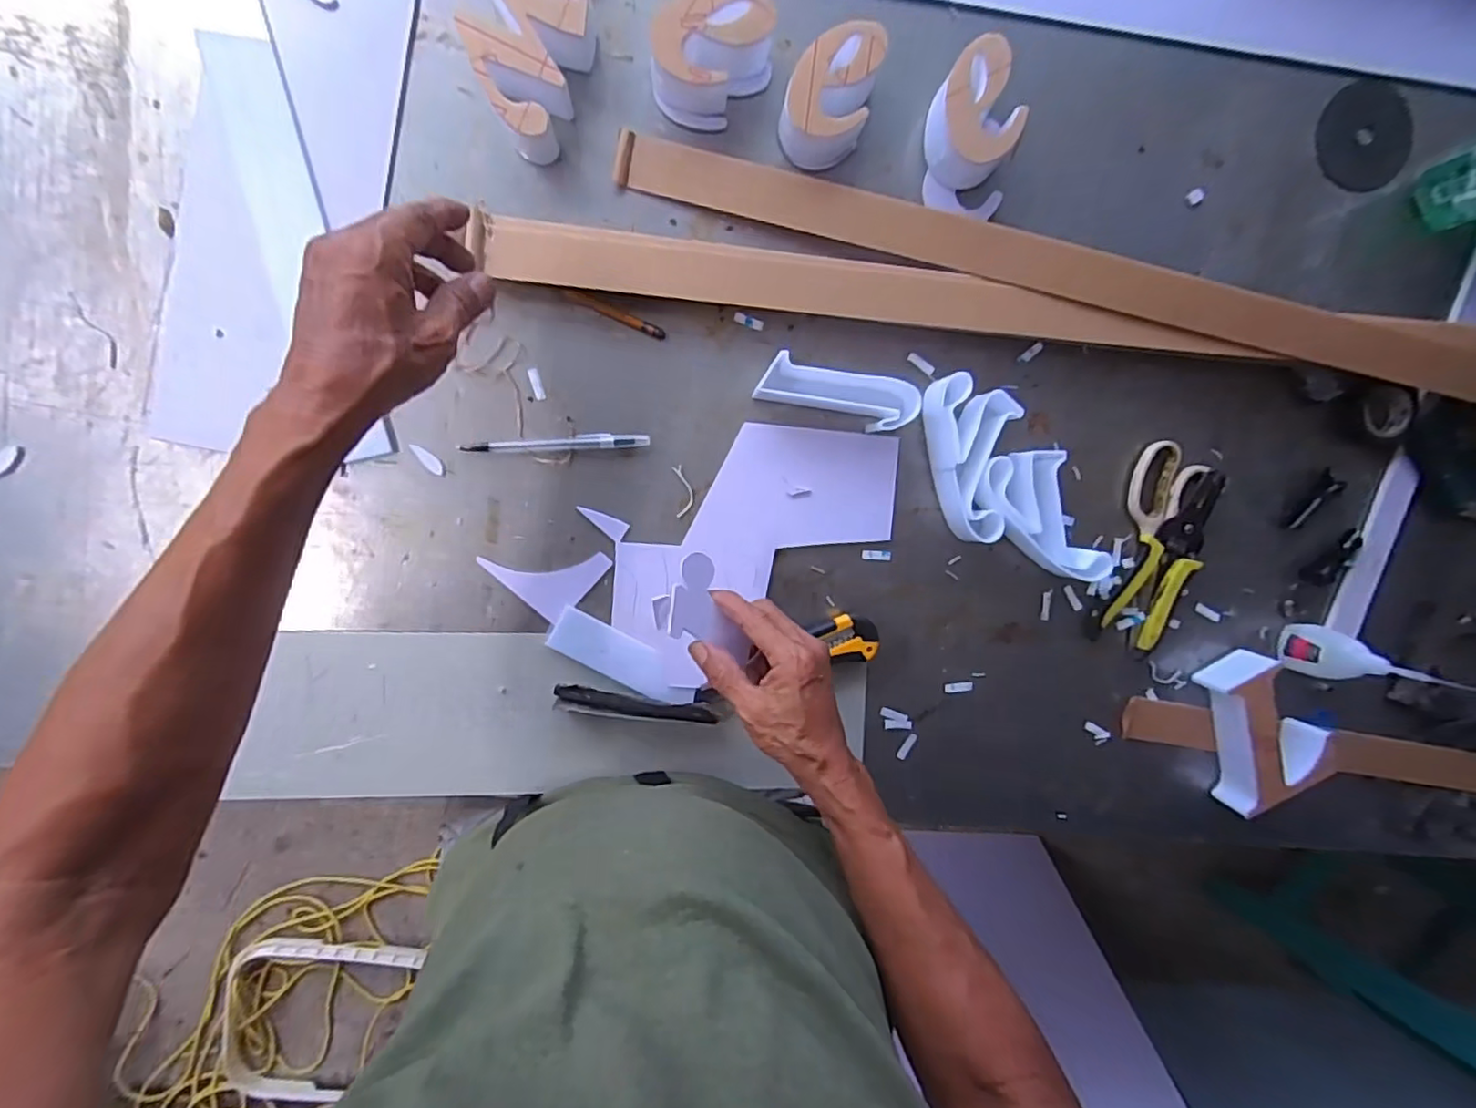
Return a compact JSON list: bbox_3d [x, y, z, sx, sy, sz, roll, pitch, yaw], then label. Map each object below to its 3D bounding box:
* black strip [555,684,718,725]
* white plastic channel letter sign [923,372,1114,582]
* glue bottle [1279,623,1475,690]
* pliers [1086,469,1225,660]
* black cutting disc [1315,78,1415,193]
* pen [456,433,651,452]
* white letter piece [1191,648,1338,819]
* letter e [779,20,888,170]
[{"bbox_3d":[-0.085,0.127,0.532,0.133,0.012,0.019,11,95,-6],"label":"black strip"},{"bbox_3d":[0.225,-0.052,0.537,0.204,0.044,0.096,42,91,-8],"label":"white plastic channel letter sign"},{"bbox_3d":[0.537,0.095,0.522,0.044,0.158,0.048,6,95,-6],"label":"glue bottle"},{"bbox_3d":[0.382,0.009,0.566,0.059,0.025,0.169,26,93,-7],"label":"pliers"},{"bbox_3d":[0.547,-0.364,0.553,0.090,0.007,0.086,-1,97,-5],"label":"black cutting disc"},{"bbox_3d":[-0.148,-0.091,0.514,0.149,0.006,0.012,-2,96,-5],"label":"pen"},{"bbox_3d":[0.479,0.158,0.576,0.084,0.048,0.136,-15,97,-4],"label":"white letter piece"},{"bbox_3d":[0.071,-0.356,0.489,0.062,0.048,0.087,17,94,-7],"label":"letter e"}]

